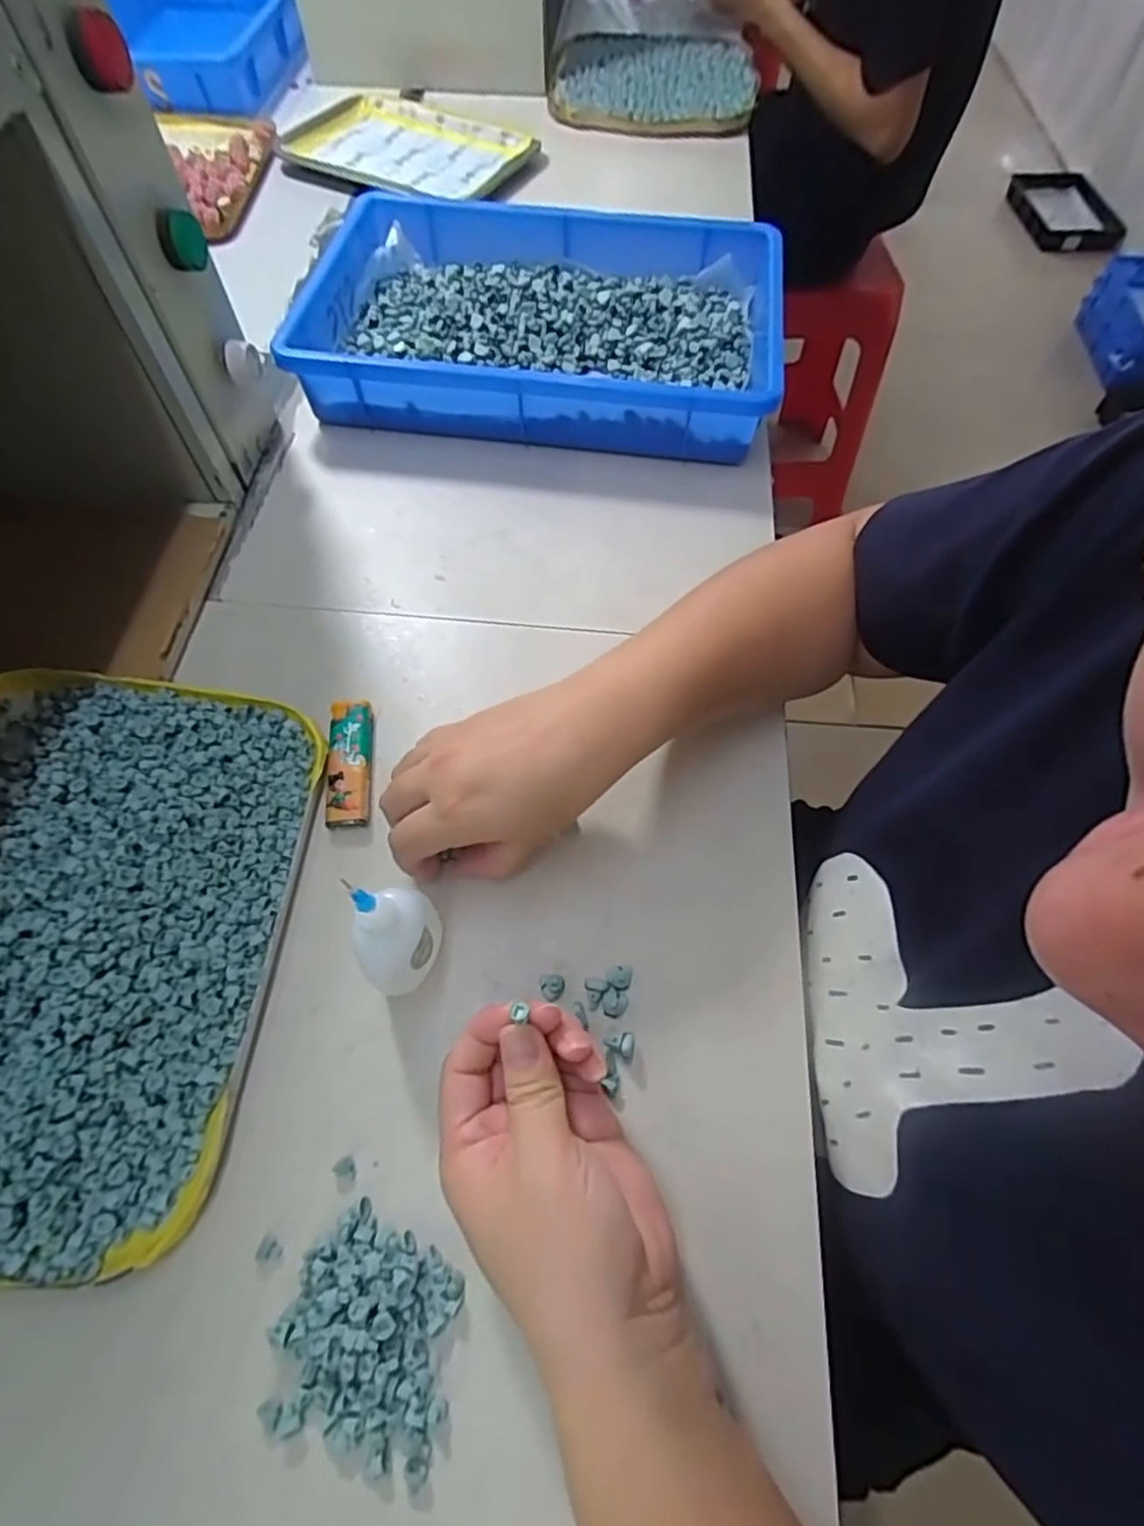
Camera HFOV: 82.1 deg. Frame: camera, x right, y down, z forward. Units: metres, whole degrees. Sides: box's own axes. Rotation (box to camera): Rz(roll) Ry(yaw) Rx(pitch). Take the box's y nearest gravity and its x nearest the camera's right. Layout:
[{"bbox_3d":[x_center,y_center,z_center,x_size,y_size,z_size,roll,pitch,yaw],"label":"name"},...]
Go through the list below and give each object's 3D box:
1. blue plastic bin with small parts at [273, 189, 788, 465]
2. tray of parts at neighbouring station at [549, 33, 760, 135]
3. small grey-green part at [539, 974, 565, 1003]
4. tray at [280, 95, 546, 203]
[{"bbox_3d":[-0.024,-0.355,0.534,0.359,0.068,0.236,9,63,3],"label":"blue plastic bin with small parts"},{"bbox_3d":[0.102,-0.840,0.811,0.247,0.027,0.244,3,61,1],"label":"tray of parts at neighbouring station"},{"bbox_3d":[-0.010,0.110,0.324,0.012,0.005,0.013,1,63,-2],"label":"small grey-green part"},{"bbox_3d":[-0.186,-0.677,0.723,0.263,0.020,0.192,26,63,13],"label":"tray"}]

